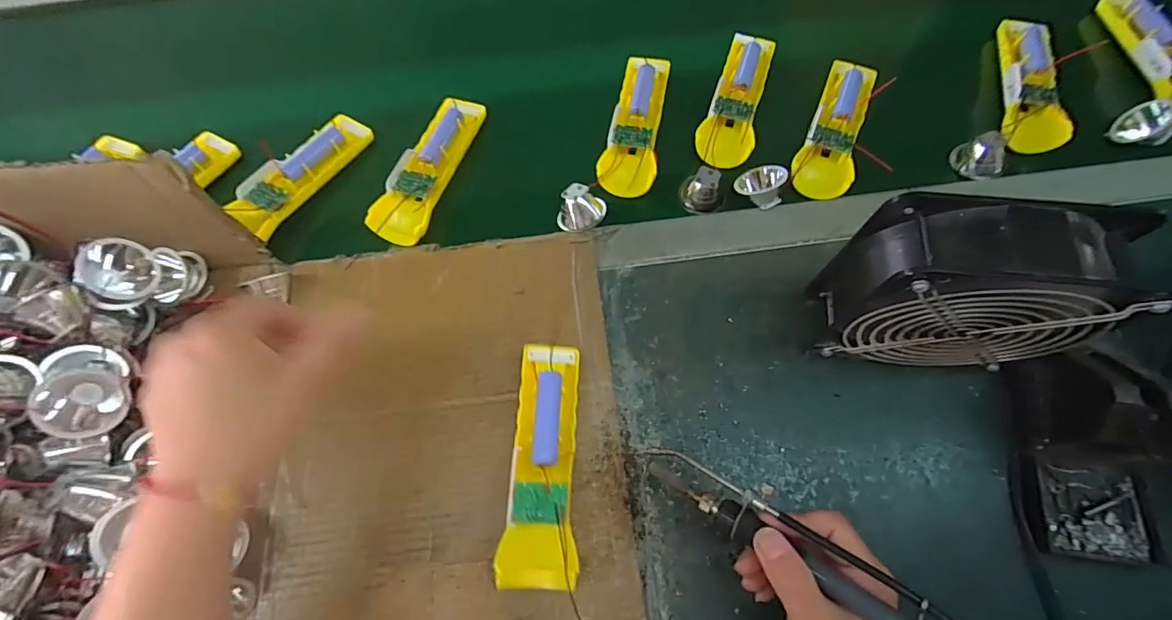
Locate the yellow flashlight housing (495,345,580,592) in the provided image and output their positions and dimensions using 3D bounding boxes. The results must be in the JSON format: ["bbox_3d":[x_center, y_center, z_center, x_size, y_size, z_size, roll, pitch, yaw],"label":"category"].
[{"bbox_3d":[-0.029,0.104,0.351,0.048,0.035,0.164,1,71,0],"label":"yellow flashlight housing"}]

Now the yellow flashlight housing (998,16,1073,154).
[{"bbox_3d":[0.387,-0.201,0.438,0.036,0.025,0.144,10,71,3],"label":"yellow flashlight housing"}]

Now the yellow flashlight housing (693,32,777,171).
[{"bbox_3d":[0.141,-0.197,0.475,0.049,0.033,0.148,16,71,5],"label":"yellow flashlight housing"}]

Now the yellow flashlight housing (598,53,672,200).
[{"bbox_3d":[0.047,-0.176,0.471,0.049,0.020,0.151,11,71,4],"label":"yellow flashlight housing"}]

